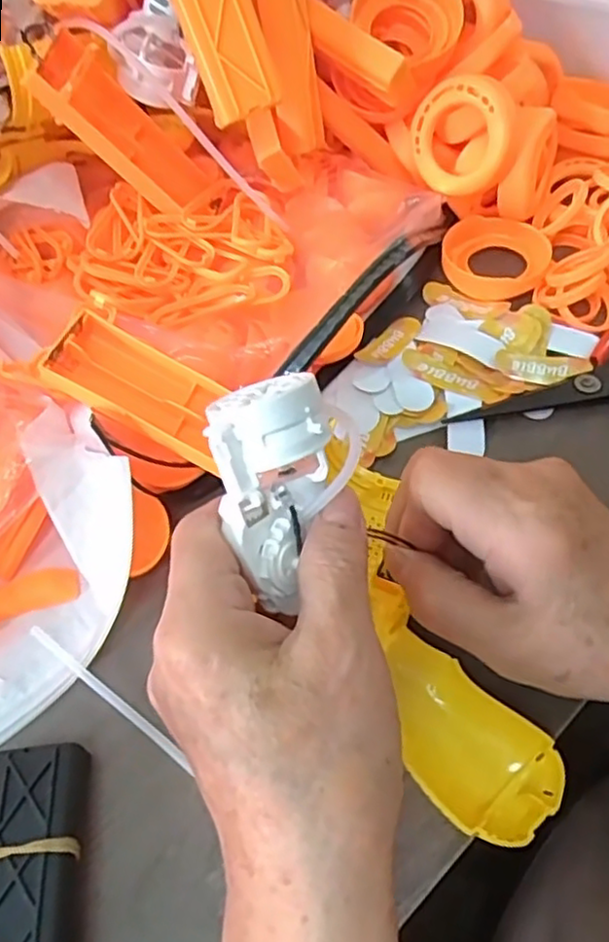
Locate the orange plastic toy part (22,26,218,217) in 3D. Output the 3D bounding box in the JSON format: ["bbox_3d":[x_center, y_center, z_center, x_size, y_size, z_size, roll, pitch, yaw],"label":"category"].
[{"bbox_3d":[-0.089,-0.170,0.347,0.024,0.100,0.038,-25,51,29],"label":"orange plastic toy part"}]

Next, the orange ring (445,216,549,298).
[{"bbox_3d":[0.107,-0.119,0.390,0.058,0.016,0.057,-1,57,2],"label":"orange ring"}]

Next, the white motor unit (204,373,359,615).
[{"bbox_3d":[-0.006,0.004,0.219,0.042,0.033,0.063,-15,99,-9],"label":"white motor unit"}]

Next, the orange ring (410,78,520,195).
[{"bbox_3d":[0.083,-0.179,0.368,0.060,0.055,0.017,17,34,37],"label":"orange ring"}]

